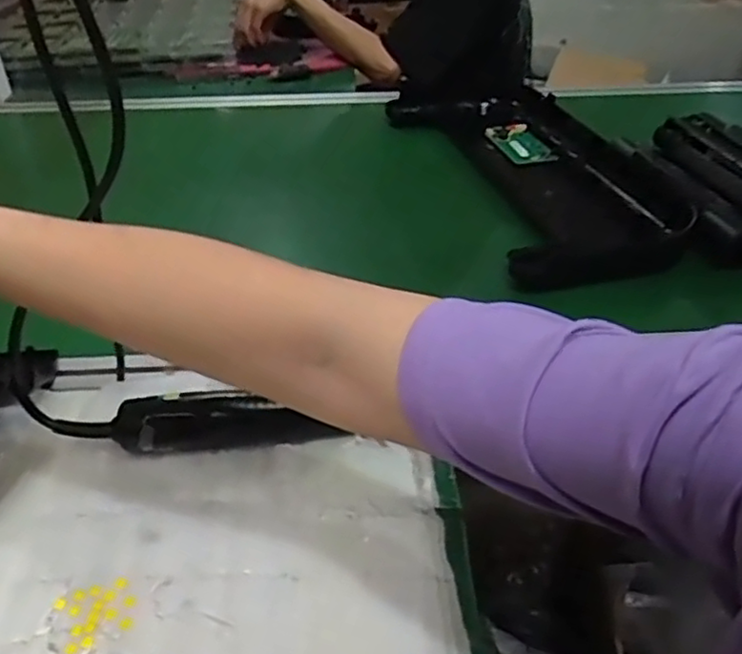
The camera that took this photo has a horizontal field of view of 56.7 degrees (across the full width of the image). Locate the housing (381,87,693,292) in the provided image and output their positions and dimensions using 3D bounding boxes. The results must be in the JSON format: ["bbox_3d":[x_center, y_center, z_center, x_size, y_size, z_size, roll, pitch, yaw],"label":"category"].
[{"bbox_3d":[0.183,-0.202,0.843,0.199,0.070,0.512,-7,41,-11],"label":"housing"}]

